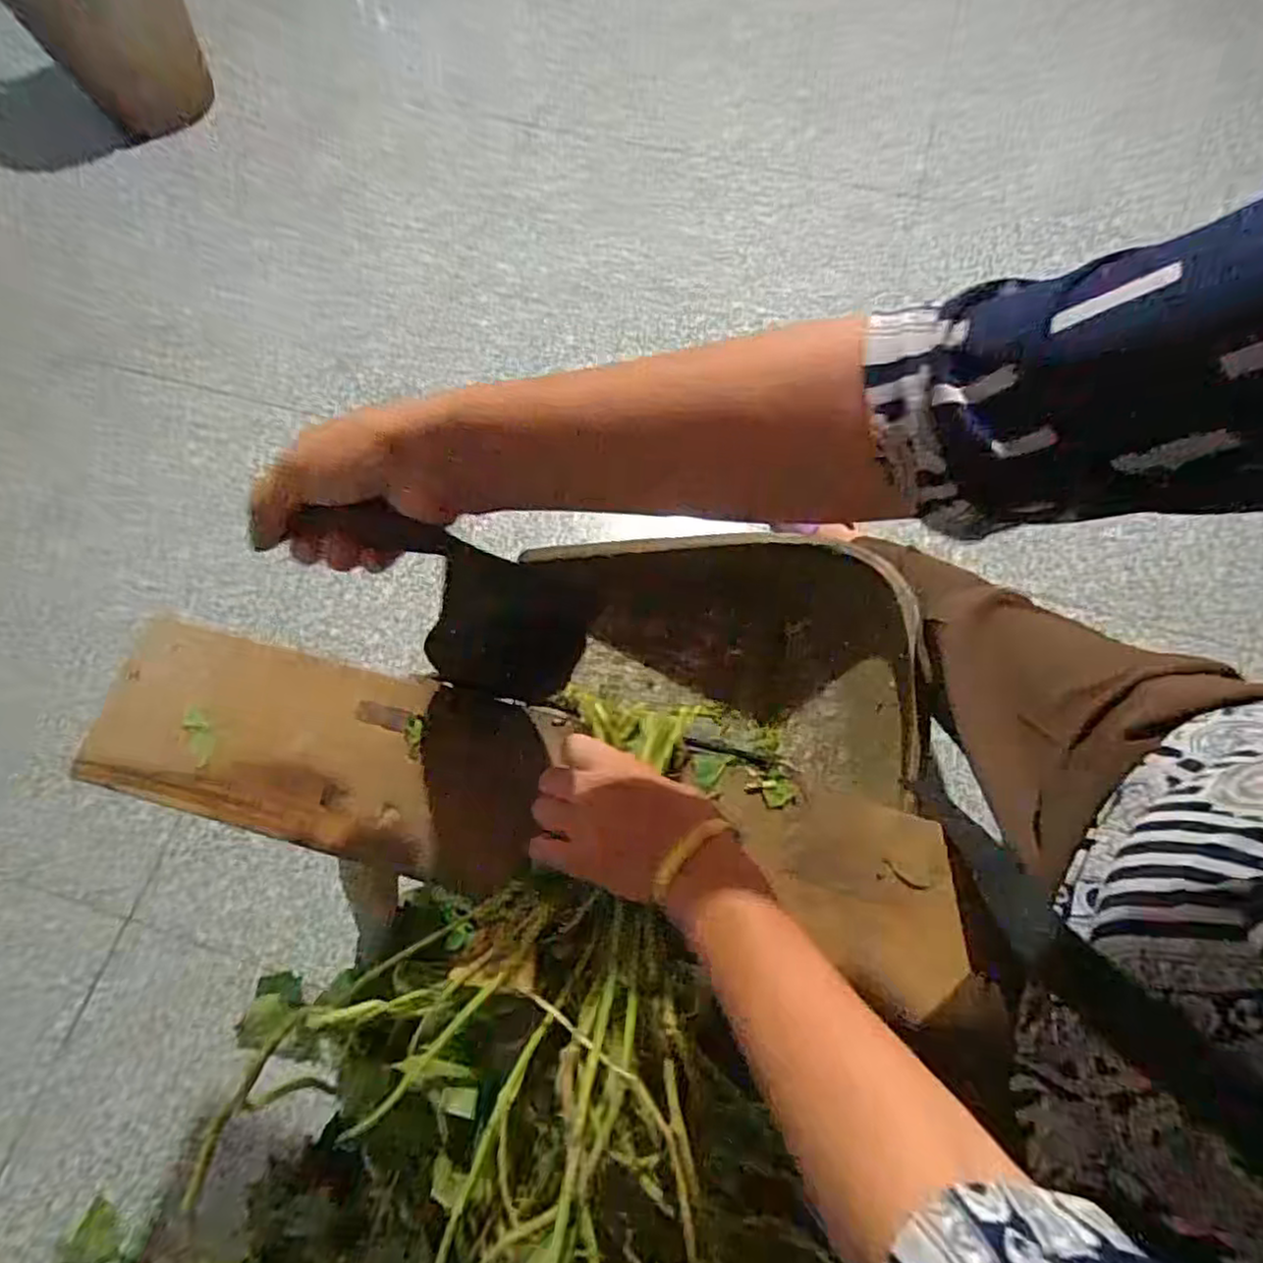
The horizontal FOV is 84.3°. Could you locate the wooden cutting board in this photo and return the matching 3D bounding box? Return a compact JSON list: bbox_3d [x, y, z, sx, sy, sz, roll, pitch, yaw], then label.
[{"bbox_3d":[-0.084,0.114,0.478,0.598,0.012,0.126,14,70,5],"label":"wooden cutting board"}]

